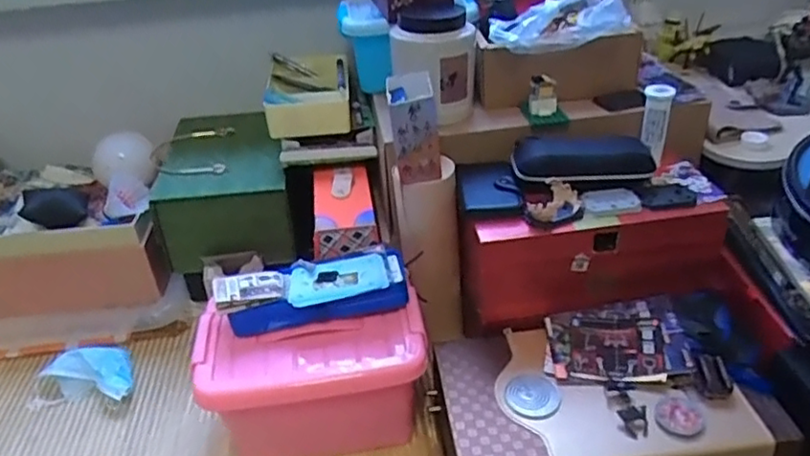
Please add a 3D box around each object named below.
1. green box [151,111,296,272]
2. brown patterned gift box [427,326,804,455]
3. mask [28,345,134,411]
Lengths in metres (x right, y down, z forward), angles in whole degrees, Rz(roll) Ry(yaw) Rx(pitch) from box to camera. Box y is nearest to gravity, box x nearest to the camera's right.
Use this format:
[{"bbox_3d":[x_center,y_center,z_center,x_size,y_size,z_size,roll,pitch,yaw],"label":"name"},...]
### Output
[{"bbox_3d":[-0.278,-0.078,1.007,0.184,0.112,0.282,-9,36,-6],"label":"green box"},{"bbox_3d":[0.214,0.220,0.723,0.348,0.116,0.205,-6,36,-2],"label":"brown patterned gift box"},{"bbox_3d":[-0.437,0.202,0.869,0.138,0.035,0.088,-5,36,-1],"label":"mask"}]

